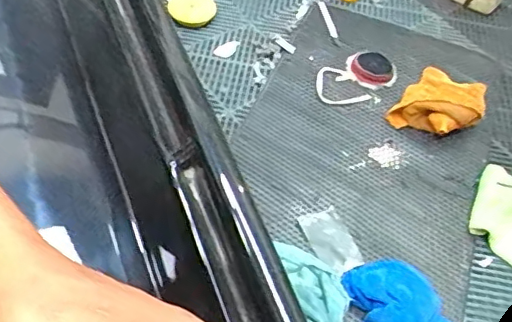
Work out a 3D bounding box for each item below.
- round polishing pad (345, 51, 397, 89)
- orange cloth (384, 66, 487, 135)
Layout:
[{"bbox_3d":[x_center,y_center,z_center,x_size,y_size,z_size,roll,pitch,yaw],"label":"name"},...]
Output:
[{"bbox_3d":[0.234,-0.186,1.140,0.101,0.034,0.078,22,52,11],"label":"round polishing pad"},{"bbox_3d":[0.345,-0.101,1.068,0.144,0.092,0.142,39,57,22],"label":"orange cloth"}]

